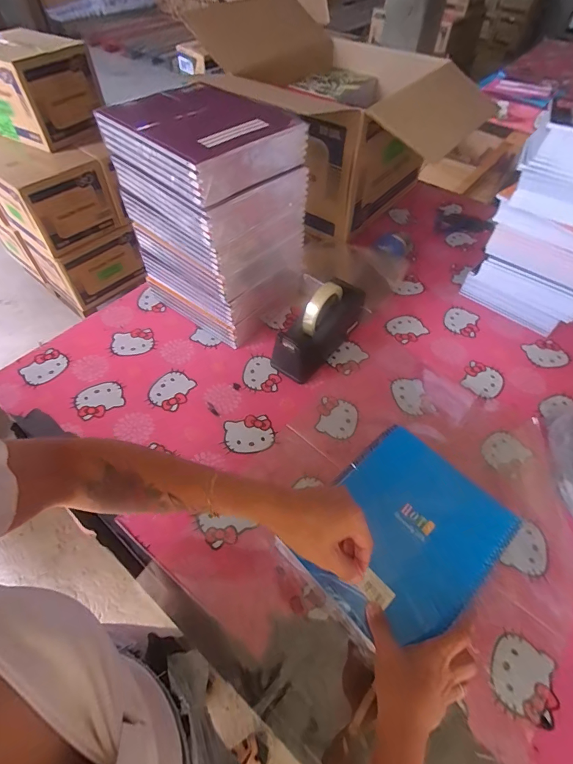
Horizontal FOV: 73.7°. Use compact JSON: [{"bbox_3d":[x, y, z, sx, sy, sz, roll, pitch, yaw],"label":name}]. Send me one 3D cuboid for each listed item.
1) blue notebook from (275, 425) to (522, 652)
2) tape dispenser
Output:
[{"bbox_3d":[0.150,0.194,0.494,0.246,0.016,0.203,-35,61,-25],"label":"blue notebook"},{"bbox_3d":[0.060,-0.108,0.704,0.074,0.129,0.210,34,59,22],"label":"tape dispenser"}]

